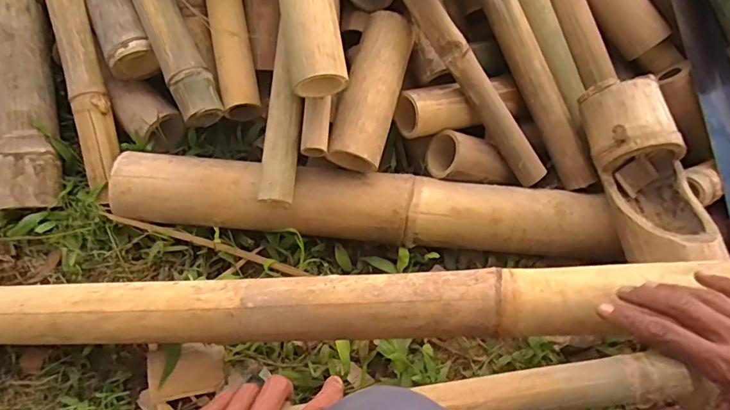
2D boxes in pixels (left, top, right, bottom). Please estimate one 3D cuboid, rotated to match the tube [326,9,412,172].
[{"bbox_3d":[0.008,-0.141,0.586,0.065,0.055,0.189,15,81,5],"label":"tube"}]

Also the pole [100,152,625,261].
[{"bbox_3d":[0.004,-0.004,0.591,0.586,0.070,0.087,5,65,0],"label":"pole"}]

